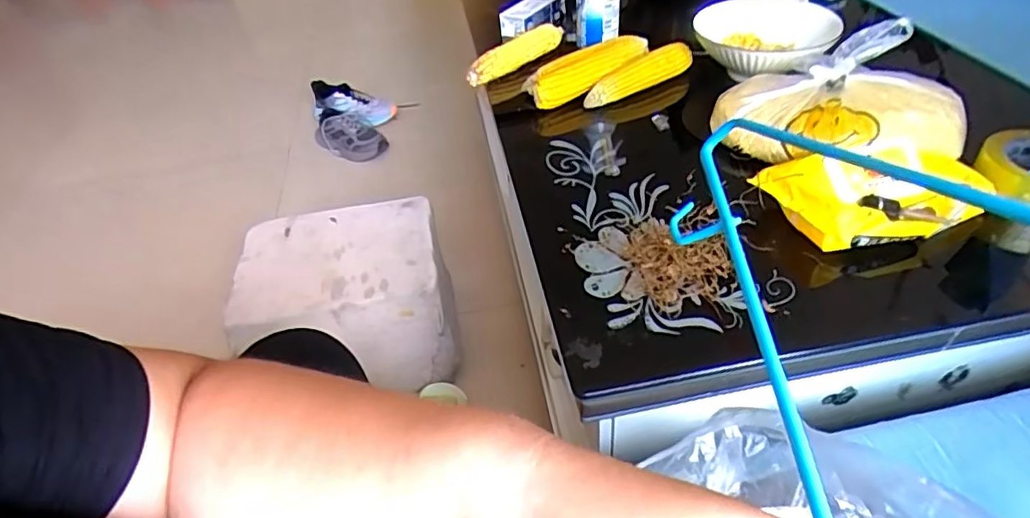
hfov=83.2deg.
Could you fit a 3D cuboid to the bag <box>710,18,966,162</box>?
[{"bbox_3d":[0.364,-0.182,0.661,0.243,0.089,0.185,-5,42,2],"label":"bag"}]

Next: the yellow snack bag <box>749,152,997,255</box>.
[{"bbox_3d":[0.361,-0.068,0.573,0.221,0.044,0.114,-4,42,3],"label":"yellow snack bag"}]

